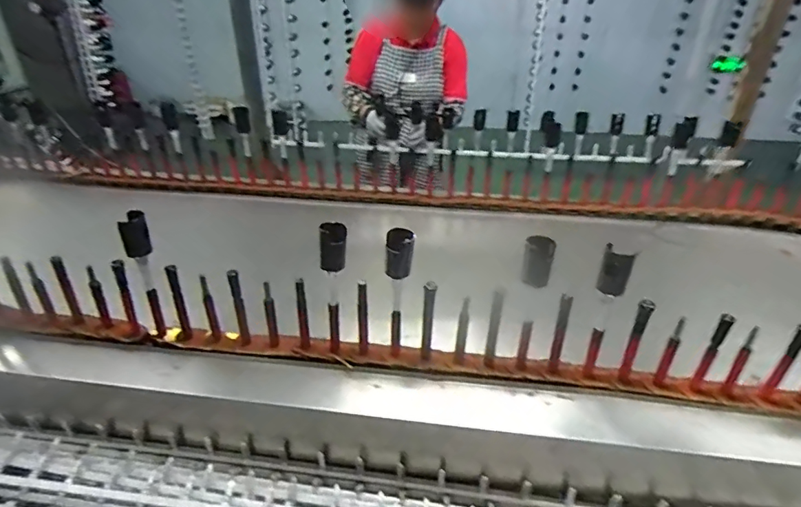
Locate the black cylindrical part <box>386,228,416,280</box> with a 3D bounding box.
[{"bbox_3d":[0.000,0.001,0.731,0.041,0.078,0.032,1,30,-1],"label":"black cylindrical part"}]

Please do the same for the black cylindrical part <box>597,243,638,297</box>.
[{"bbox_3d":[0.308,0.025,0.698,0.039,0.061,0.036,17,33,26],"label":"black cylindrical part"}]

